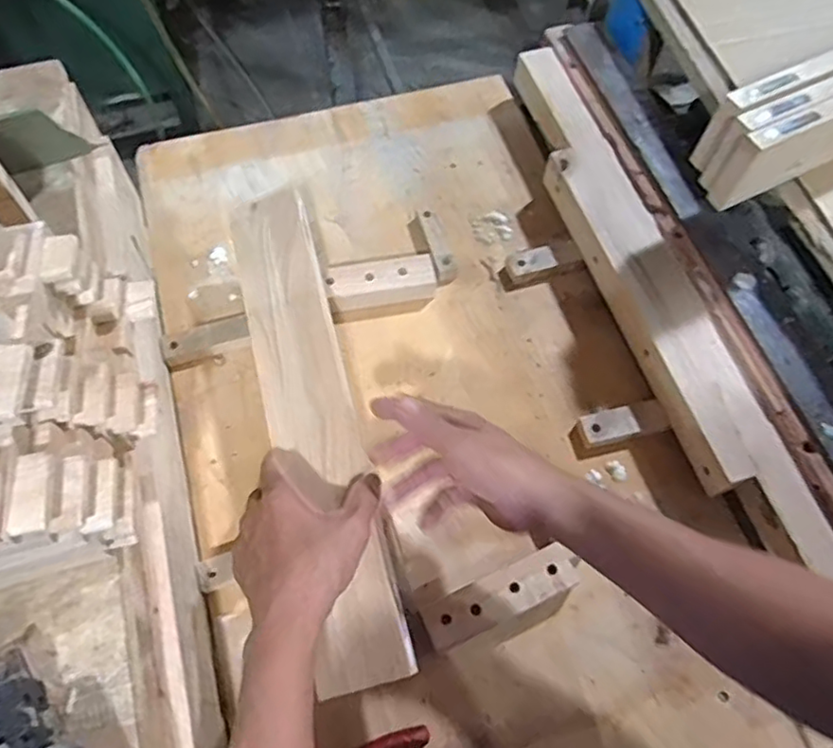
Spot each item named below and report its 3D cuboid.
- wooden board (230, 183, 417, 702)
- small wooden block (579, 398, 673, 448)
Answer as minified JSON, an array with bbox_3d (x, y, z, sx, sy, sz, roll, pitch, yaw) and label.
[{"bbox_3d":[-0.093,0.031,0.566,0.076,0.015,0.456,-19,68,8],"label":"wooden board"},{"bbox_3d":[0.210,0.050,0.644,0.085,0.022,0.033,-12,66,-8],"label":"small wooden block"}]

